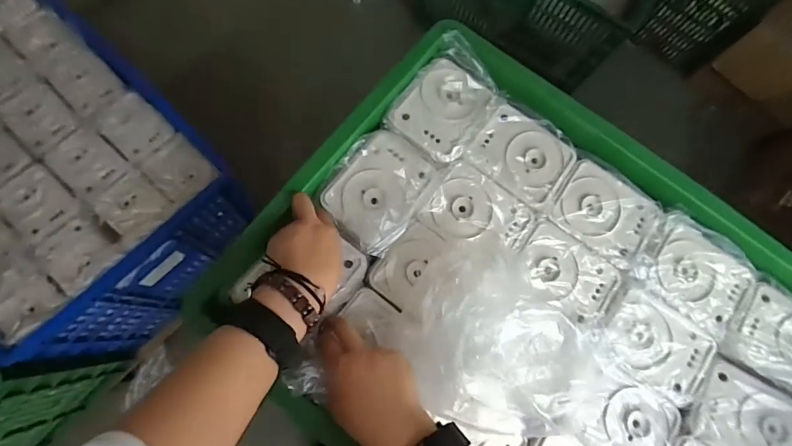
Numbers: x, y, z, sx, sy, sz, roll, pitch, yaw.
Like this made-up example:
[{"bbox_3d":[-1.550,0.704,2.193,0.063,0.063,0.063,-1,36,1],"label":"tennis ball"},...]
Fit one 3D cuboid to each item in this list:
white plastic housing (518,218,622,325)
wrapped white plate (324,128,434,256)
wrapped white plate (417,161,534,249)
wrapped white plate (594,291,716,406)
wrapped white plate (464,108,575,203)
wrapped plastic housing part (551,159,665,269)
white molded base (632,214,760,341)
[{"bbox_3d":[0.207,0.061,0.482,0.117,0.020,0.087,32,73,3],"label":"white plastic housing"},{"bbox_3d":[-0.020,-0.041,0.470,0.101,0.022,0.134,32,73,3],"label":"wrapped white plate"},{"bbox_3d":[0.100,-0.011,0.490,0.120,0.016,0.095,34,73,3],"label":"wrapped white plate"},{"bbox_3d":[0.302,0.141,0.466,0.130,0.023,0.098,28,73,2],"label":"wrapped white plate"},{"bbox_3d":[0.159,-0.090,0.504,0.115,0.017,0.098,35,73,4],"label":"wrapped white plate"},{"bbox_3d":[0.263,-0.012,0.502,0.120,0.020,0.097,35,73,3],"label":"wrapped plastic housing part"},{"bbox_3d":[0.371,0.062,0.483,0.134,0.018,0.108,35,73,4],"label":"white molded base"}]

